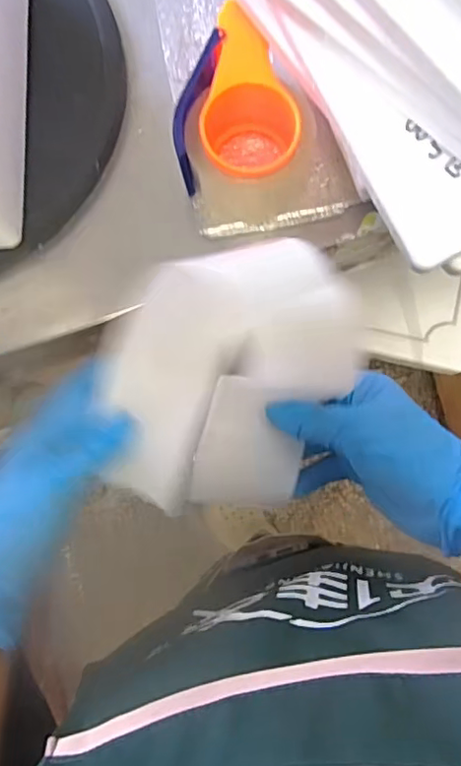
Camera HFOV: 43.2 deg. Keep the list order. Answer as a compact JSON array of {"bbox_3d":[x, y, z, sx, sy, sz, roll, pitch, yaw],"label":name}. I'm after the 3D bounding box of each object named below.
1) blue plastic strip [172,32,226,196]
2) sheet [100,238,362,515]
[{"bbox_3d":[-0.028,-0.227,0.481,0.019,0.063,0.122,15,94,5],"label":"blue plastic strip"},{"bbox_3d":[-0.003,0.008,0.305,0.127,0.121,0.110,-5,81,2],"label":"sheet"}]

